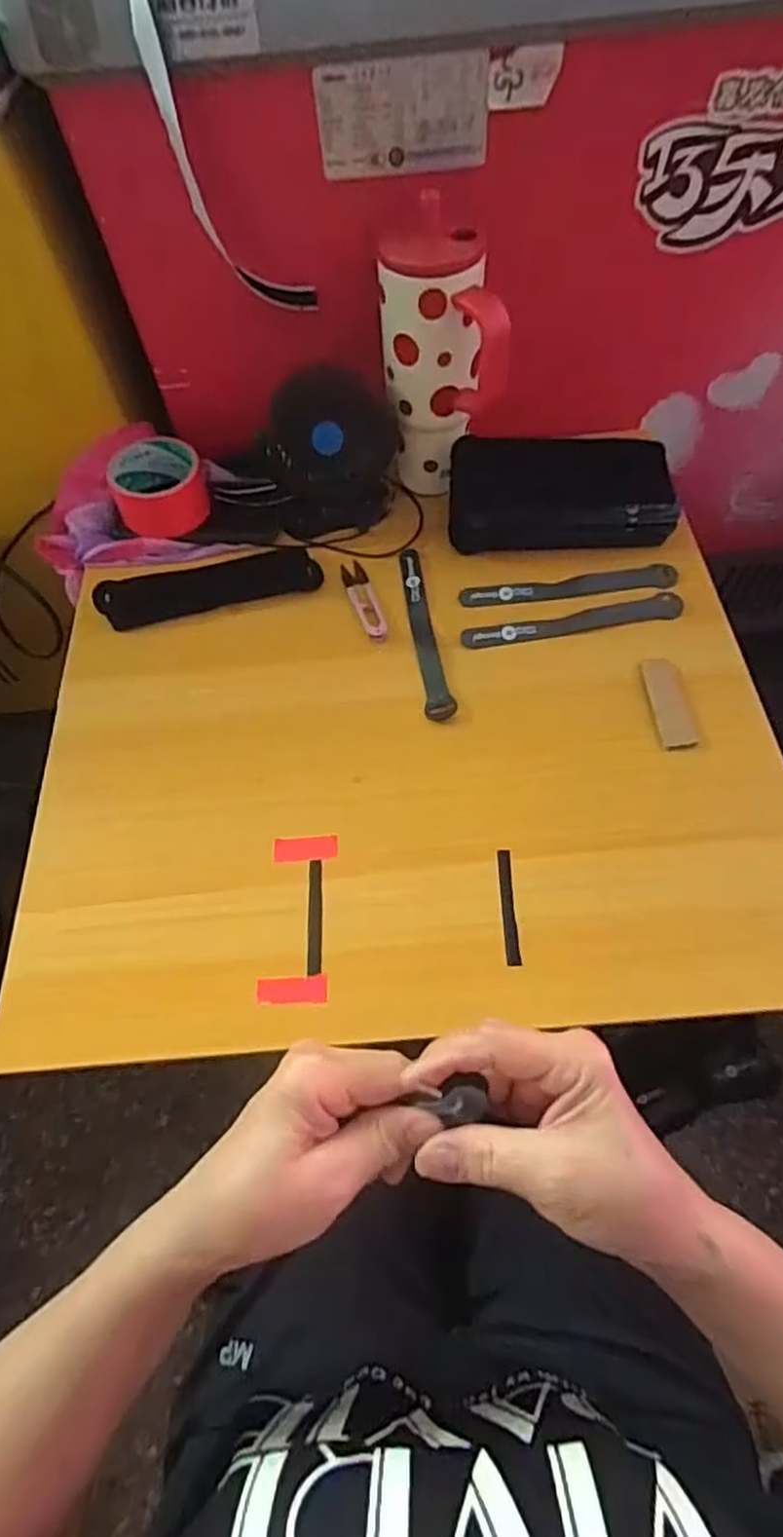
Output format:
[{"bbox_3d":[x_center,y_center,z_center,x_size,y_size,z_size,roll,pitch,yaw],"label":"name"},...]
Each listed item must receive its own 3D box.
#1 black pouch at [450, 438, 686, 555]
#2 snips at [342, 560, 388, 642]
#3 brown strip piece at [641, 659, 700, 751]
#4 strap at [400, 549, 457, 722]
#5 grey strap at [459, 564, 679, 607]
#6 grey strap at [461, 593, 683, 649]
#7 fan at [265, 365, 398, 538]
[{"bbox_3d":[0.157,-0.252,0.626,0.206,0.076,0.069,4,61,5],"label":"black pouch"},{"bbox_3d":[-0.025,-0.157,0.625,0.022,0.010,0.103,-17,62,-6],"label":"snips"},{"bbox_3d":[0.227,-0.053,0.551,0.032,0.005,0.088,-3,61,1],"label":"brown strip piece"},{"bbox_3d":[0.028,-0.126,0.604,0.024,0.008,0.198,-9,61,-2],"label":"strap"},{"bbox_3d":[0.162,-0.167,0.620,0.195,0.006,0.030,-5,54,2],"label":"grey strap"},{"bbox_3d":[0.159,-0.130,0.596,0.191,0.011,0.025,-7,61,-1],"label":"grey strap"},{"bbox_3d":[-0.054,-0.294,0.631,0.116,0.120,0.062,-9,61,-2],"label":"fan"}]

